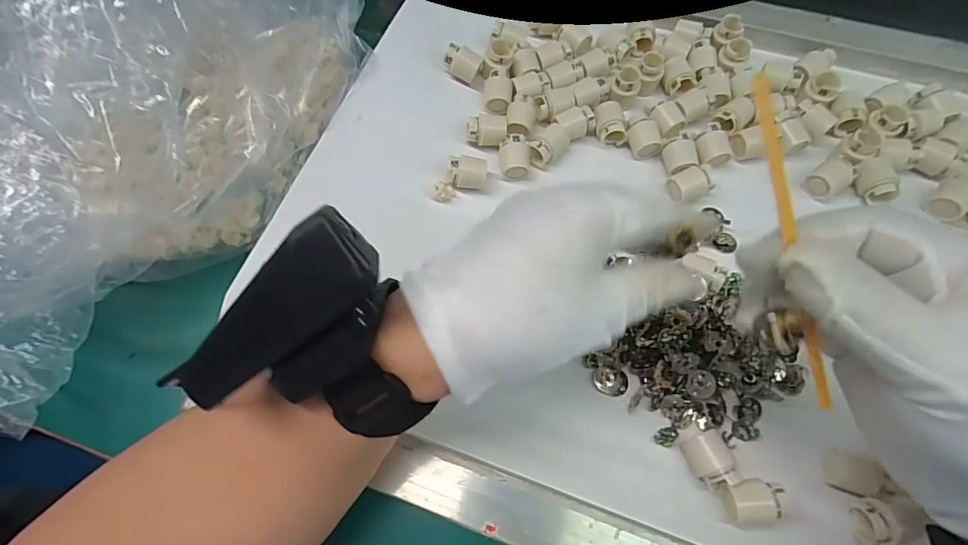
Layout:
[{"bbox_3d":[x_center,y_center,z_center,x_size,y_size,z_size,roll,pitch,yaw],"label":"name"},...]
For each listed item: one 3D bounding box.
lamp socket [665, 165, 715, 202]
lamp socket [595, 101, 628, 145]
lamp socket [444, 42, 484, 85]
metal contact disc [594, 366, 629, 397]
[{"bbox_3d":[0.135,-0.057,0.303,0.025,0.019,0.021,-22,69,-10],"label":"lamp socket"},{"bbox_3d":[0.090,-0.107,0.325,0.020,0.019,0.030,-5,67,-3],"label":"lamp socket"},{"bbox_3d":[-0.016,-0.156,0.338,0.025,0.022,0.017,19,28,-8],"label":"lamp socket"},{"bbox_3d":[0.073,0.063,0.261,0.020,0.007,0.015,5,67,1],"label":"metal contact disc"}]

